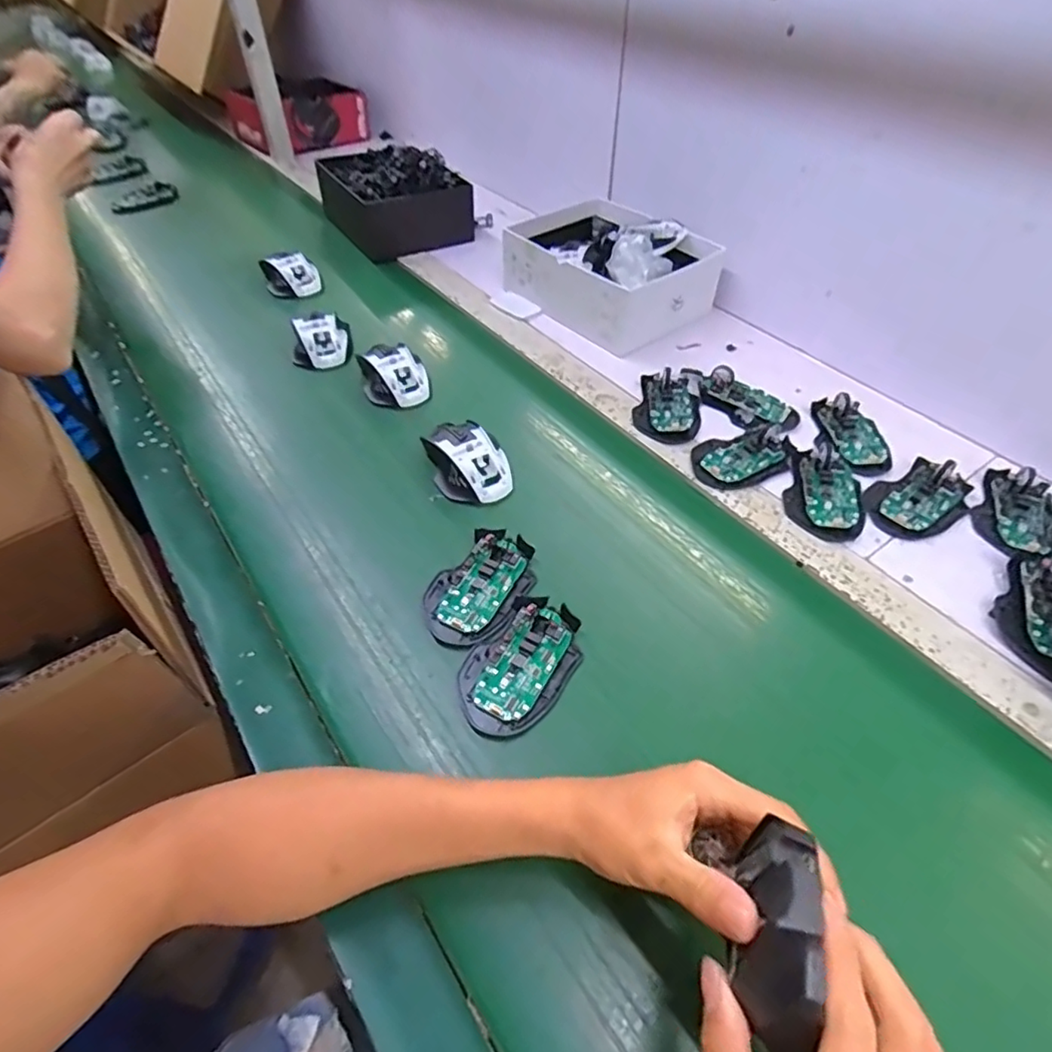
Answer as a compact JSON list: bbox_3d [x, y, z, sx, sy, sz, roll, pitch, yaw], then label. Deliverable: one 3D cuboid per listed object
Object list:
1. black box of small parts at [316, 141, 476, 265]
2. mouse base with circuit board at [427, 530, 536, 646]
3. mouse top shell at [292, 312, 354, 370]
[{"bbox_3d":[-0.217,-0.545,0.984,0.192,0.092,0.205,-25,53,-21],"label":"black box of small parts"},{"bbox_3d":[-0.038,0.048,0.502,0.073,0.016,0.113,20,51,17],"label":"mouse base with circuit board"},{"bbox_3d":[-0.254,-0.229,0.731,0.076,0.036,0.069,-12,49,-11],"label":"mouse top shell"}]

